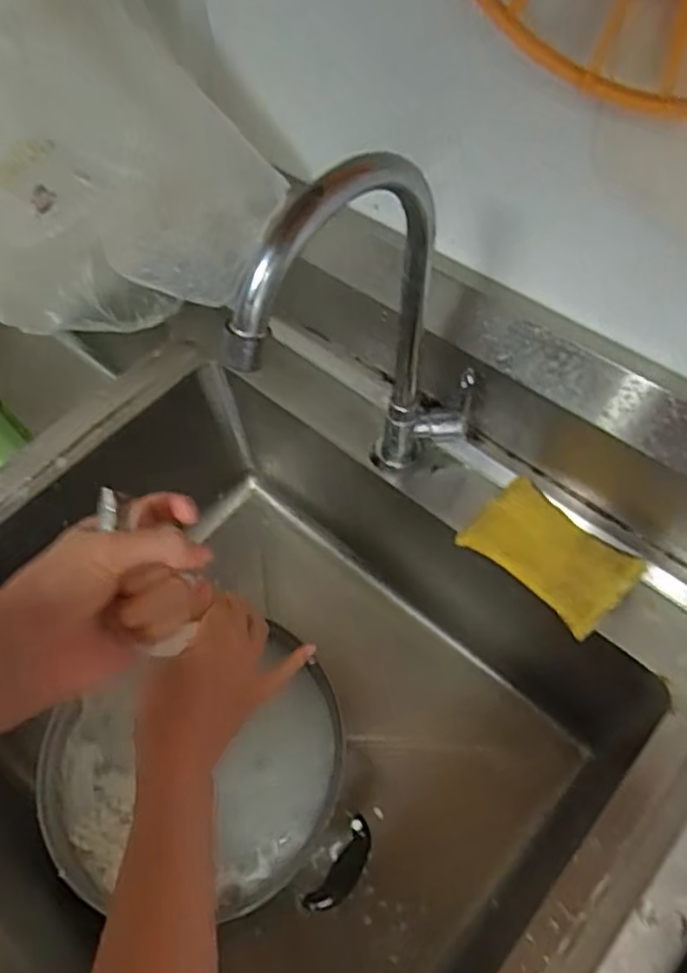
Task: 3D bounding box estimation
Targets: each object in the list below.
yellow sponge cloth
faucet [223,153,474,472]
[{"bbox_3d":[0.156,0.050,0.511,0.077,0.010,0.115,-38,63,-18],"label":"yellow sponge cloth"},{"bbox_3d":[0.021,-0.065,0.430,0.056,0.292,0.173,28,64,20],"label":"faucet"}]

